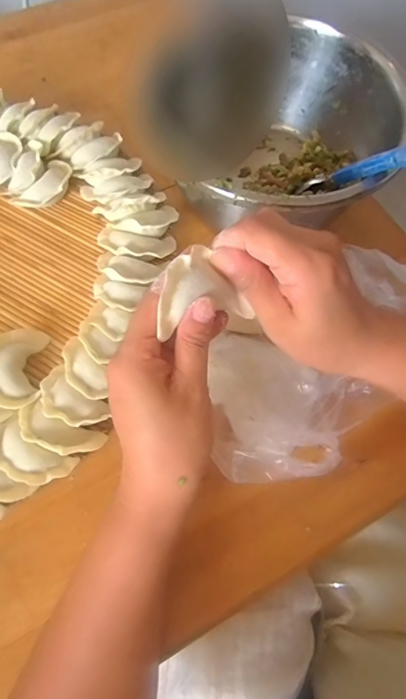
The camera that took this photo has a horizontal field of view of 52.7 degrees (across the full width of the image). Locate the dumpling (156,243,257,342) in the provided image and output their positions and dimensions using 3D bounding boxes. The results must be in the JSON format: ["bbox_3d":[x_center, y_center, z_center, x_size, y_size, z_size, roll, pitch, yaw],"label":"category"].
[{"bbox_3d":[-0.003,-0.032,0.230,0.055,0.035,0.039,-24,70,-11],"label":"dumpling"}]

